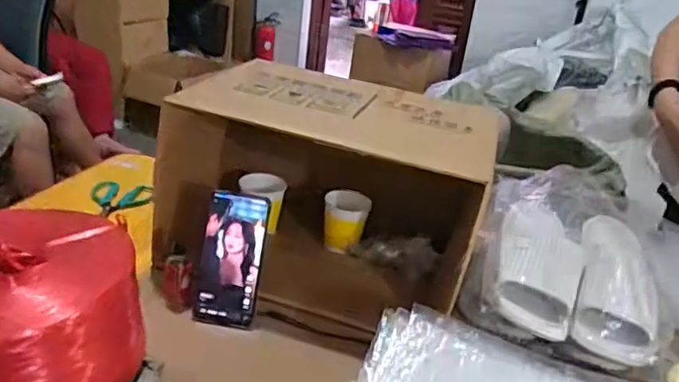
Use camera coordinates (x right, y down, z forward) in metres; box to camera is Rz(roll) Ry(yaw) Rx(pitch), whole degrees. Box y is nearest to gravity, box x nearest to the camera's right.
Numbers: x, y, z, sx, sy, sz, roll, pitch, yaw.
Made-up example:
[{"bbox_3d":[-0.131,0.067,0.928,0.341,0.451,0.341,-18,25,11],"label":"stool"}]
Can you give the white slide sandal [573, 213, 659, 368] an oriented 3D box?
[{"bbox_3d":[0.373,0.106,0.794,0.107,0.070,0.262,14,46,13],"label":"white slide sandal"}]

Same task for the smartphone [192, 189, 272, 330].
[{"bbox_3d":[-0.131,0.084,0.726,0.072,0.163,0.015,10,3,-3],"label":"smartphone"}]

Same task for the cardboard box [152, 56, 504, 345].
[{"bbox_3d":[-0.010,0.006,0.860,0.403,0.290,0.291,13,25,11],"label":"cardboard box"}]

